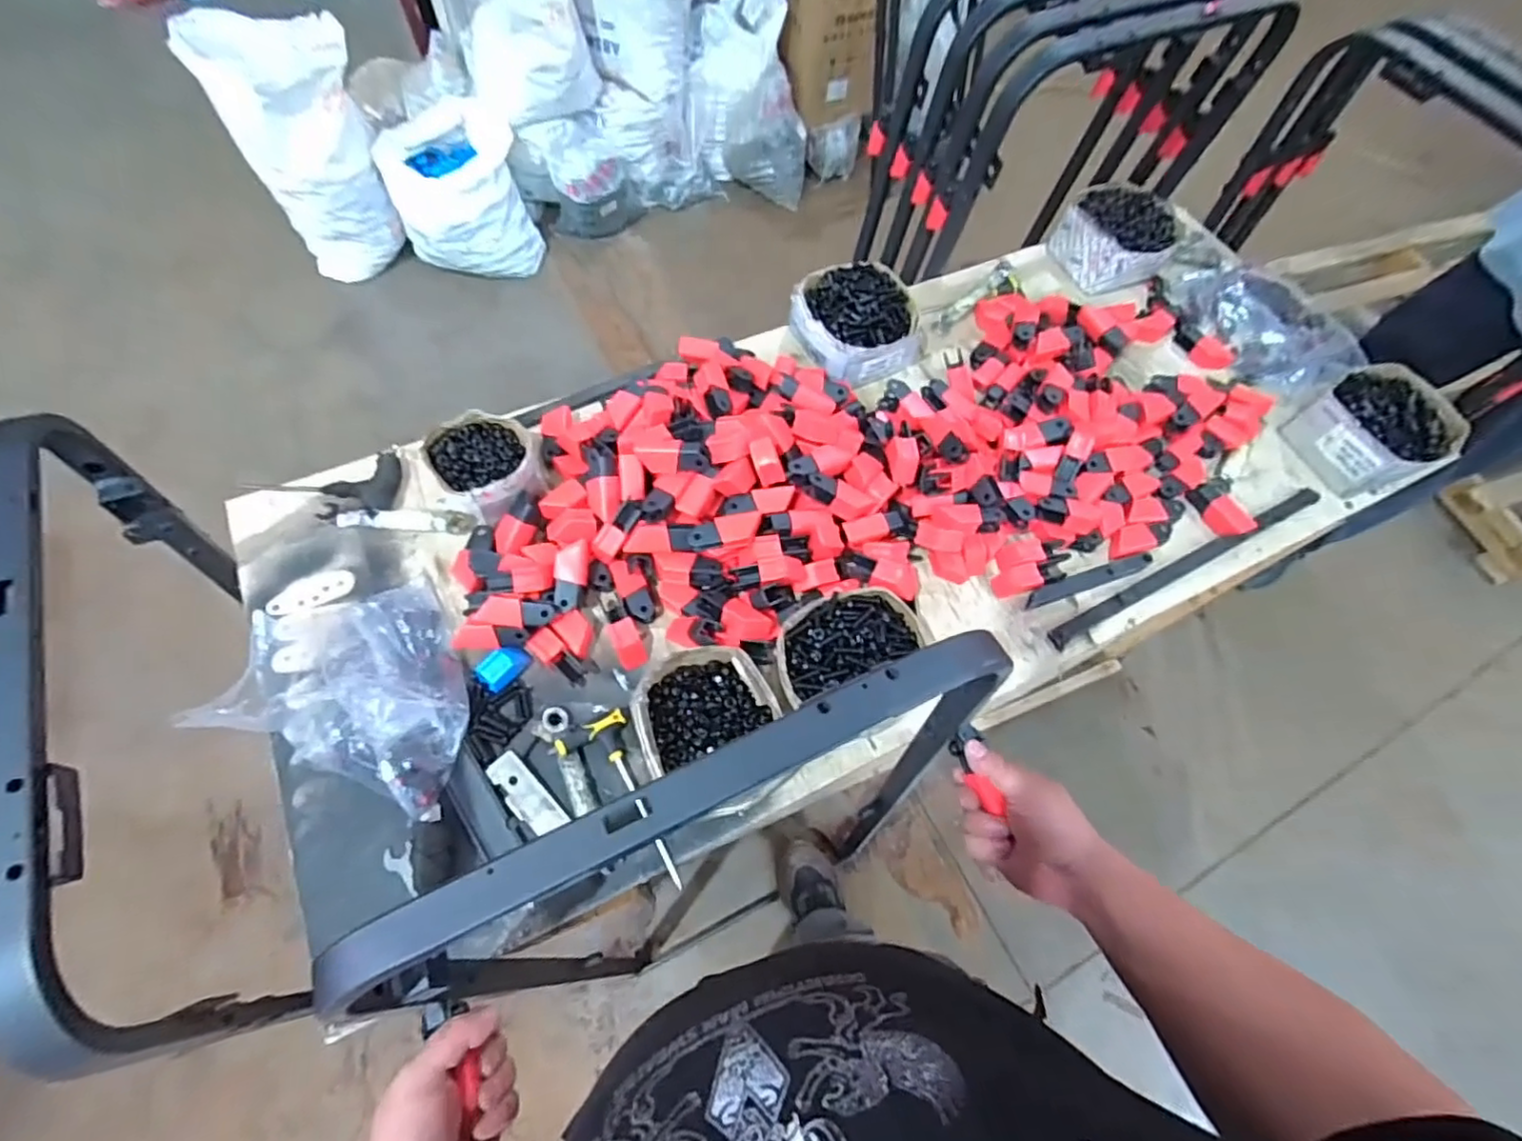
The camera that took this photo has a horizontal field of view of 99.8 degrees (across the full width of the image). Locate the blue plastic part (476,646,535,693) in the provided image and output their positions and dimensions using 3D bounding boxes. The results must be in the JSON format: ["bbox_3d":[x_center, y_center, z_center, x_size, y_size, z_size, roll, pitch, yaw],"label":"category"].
[{"bbox_3d":[-0.285,0.105,0.708,0.033,0.017,0.054,39,69,14],"label":"blue plastic part"}]

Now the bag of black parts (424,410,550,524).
[{"bbox_3d":[-0.327,-0.129,0.784,0.125,0.074,0.136,-38,72,-18],"label":"bag of black parts"}]

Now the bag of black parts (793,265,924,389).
[{"bbox_3d":[0.147,-0.367,0.940,0.209,0.097,0.178,-41,73,-19],"label":"bag of black parts"}]

